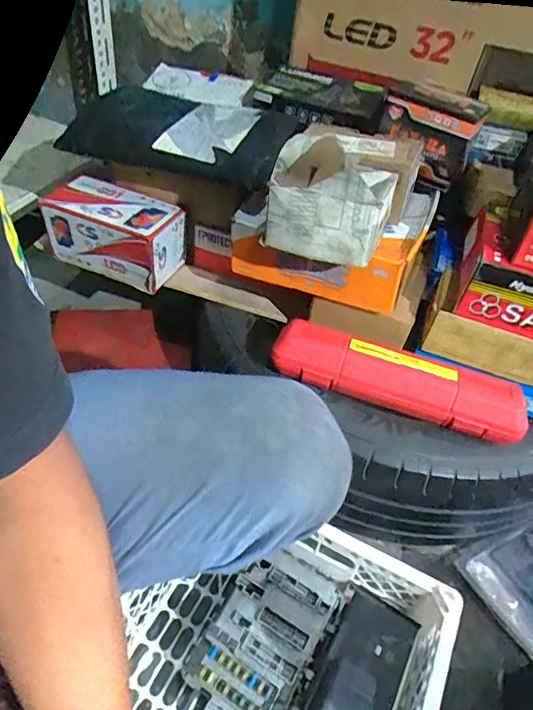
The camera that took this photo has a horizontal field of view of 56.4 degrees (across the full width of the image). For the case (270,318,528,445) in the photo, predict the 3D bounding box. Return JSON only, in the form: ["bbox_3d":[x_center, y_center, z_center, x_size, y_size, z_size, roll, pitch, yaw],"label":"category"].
[{"bbox_3d":[0.154,0.030,0.598,0.299,0.044,0.071,16,46,8],"label":"case"}]

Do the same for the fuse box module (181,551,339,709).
[{"bbox_3d":[-0.007,0.309,0.538,0.107,0.036,0.182,28,49,19],"label":"fuse box module"}]

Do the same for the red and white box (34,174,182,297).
[{"bbox_3d":[-0.217,-0.175,0.723,0.180,0.098,0.091,18,46,10],"label":"red and white box"}]

